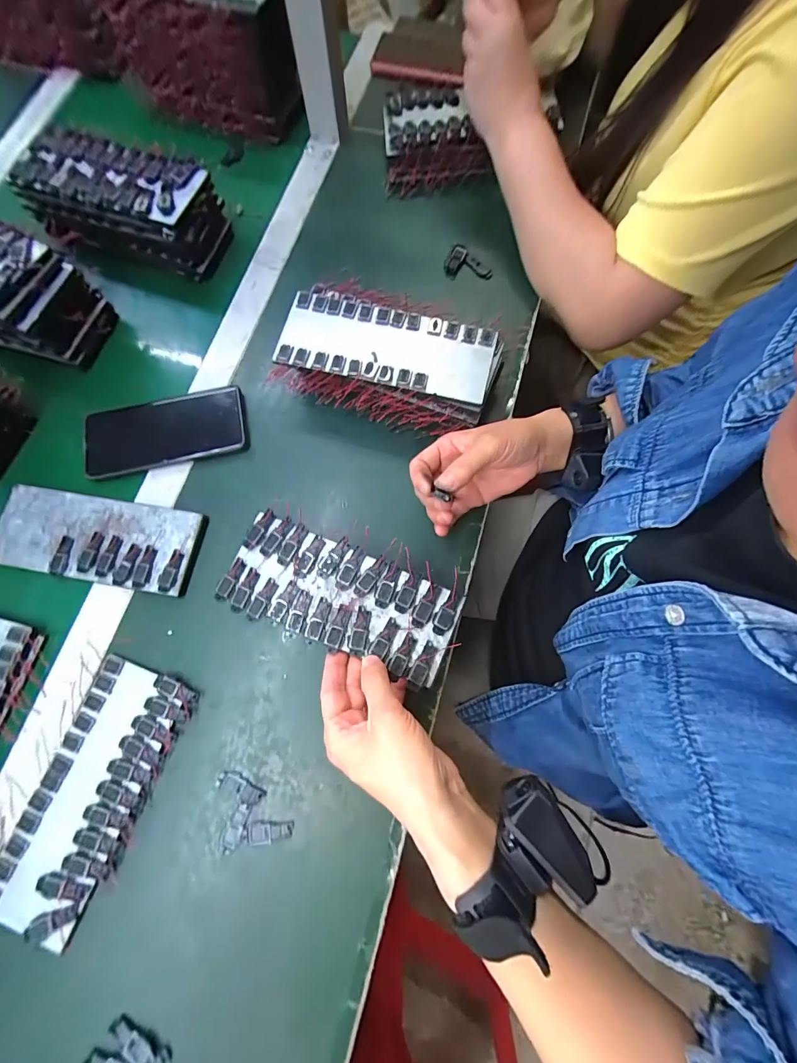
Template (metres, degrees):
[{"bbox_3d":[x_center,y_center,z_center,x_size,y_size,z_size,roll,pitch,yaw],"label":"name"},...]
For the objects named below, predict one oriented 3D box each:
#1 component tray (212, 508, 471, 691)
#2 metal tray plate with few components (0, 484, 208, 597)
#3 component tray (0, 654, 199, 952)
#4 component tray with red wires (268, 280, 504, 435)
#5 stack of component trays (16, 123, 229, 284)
[{"bbox_3d":[-0.051,0.054,0.346,0.199,0.009,0.087,21,77,6],"label":"component tray"},{"bbox_3d":[-0.293,0.005,0.390,0.200,0.009,0.081,10,76,3],"label":"metal tray plate with few components"},{"bbox_3d":[-0.254,0.215,0.335,0.088,0.008,0.198,21,77,6],"label":"component tray"},{"bbox_3d":[-0.008,-0.170,0.406,0.203,0.056,0.117,17,76,4],"label":"component tray with red wires"},{"bbox_3d":[-0.307,-0.368,0.461,0.194,0.085,0.088,14,76,4],"label":"stack of component trays"}]

